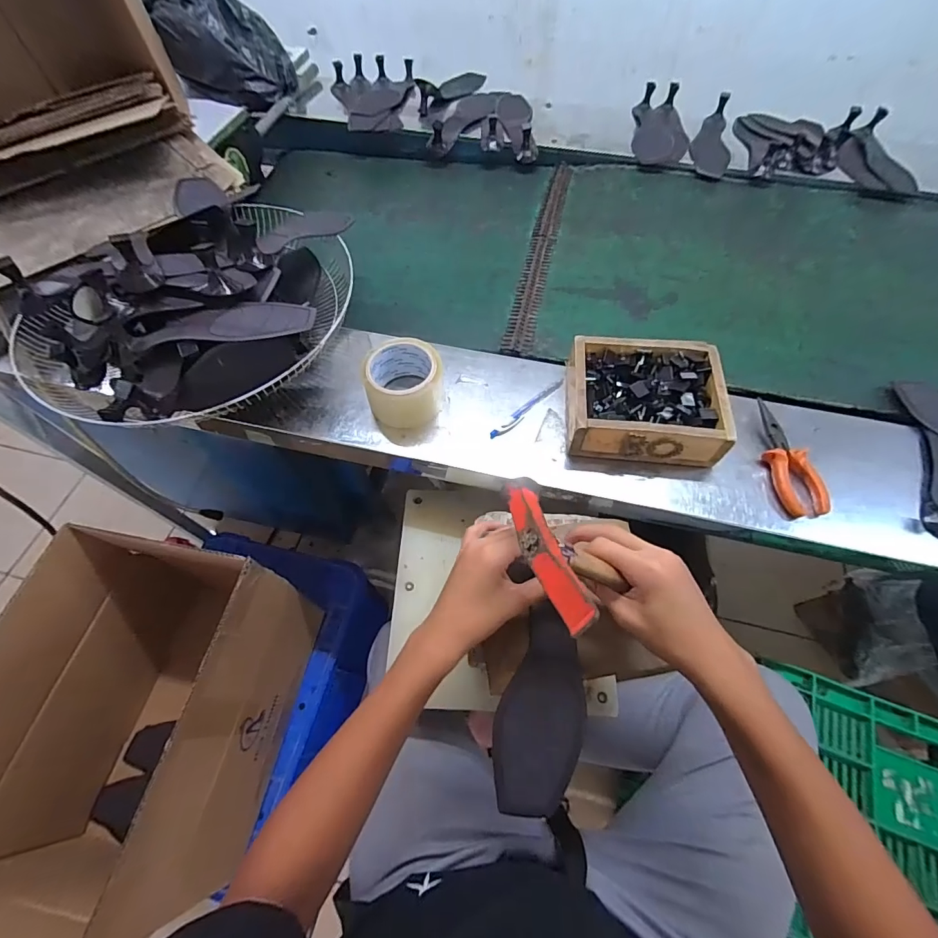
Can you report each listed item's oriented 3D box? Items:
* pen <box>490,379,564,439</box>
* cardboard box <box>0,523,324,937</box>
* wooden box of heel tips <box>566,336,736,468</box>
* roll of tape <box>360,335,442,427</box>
[{"bbox_3d":[0.081,-0.081,0.588,0.133,0.010,0.016,-39,67,-19],"label":"pen"},{"bbox_3d":[-0.501,0.394,0.705,0.313,0.385,0.454,9,61,6],"label":"cardboard box"},{"bbox_3d":[0.218,-0.084,0.560,0.179,0.076,0.155,5,60,4],"label":"wooden box of heel tips"},{"bbox_3d":[-0.083,-0.110,0.570,0.096,0.066,0.091,0,60,1],"label":"roll of tape"}]

